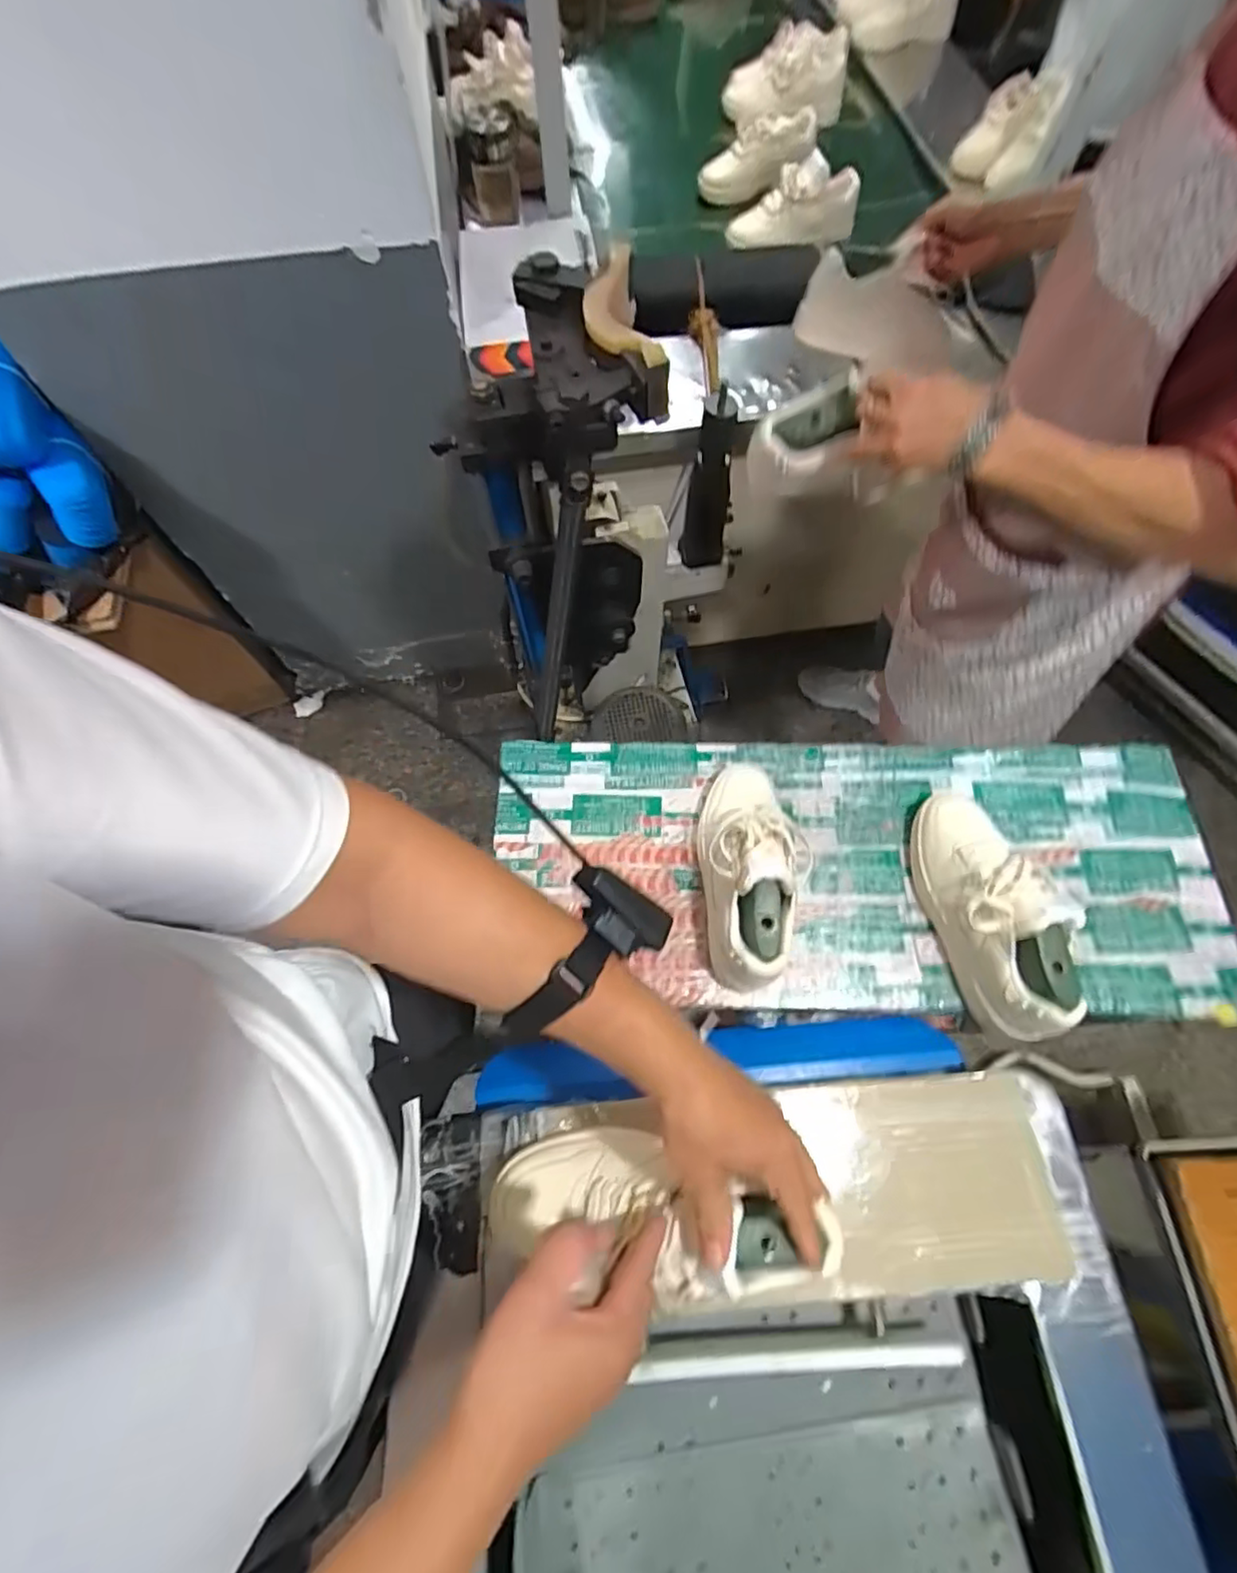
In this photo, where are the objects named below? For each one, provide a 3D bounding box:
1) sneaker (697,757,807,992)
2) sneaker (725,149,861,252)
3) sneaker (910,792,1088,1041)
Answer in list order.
[{"bbox_3d":[0.155,0.079,0.686,0.122,0.127,0.257,1,67,1],"label":"sneaker"},{"bbox_3d":[0.328,-1.088,1.190,0.250,0.115,0.082,-21,68,-8],"label":"sneaker"},{"bbox_3d":[0.380,0.121,0.652,0.085,0.131,0.252,-16,68,-6],"label":"sneaker"}]

